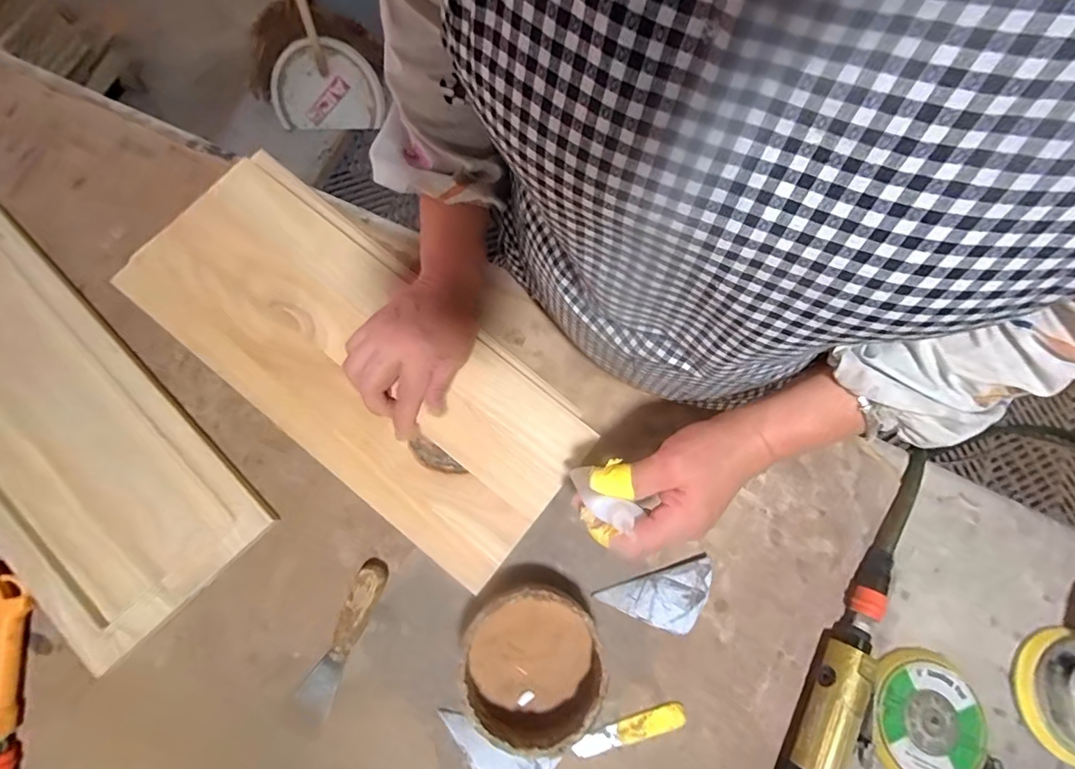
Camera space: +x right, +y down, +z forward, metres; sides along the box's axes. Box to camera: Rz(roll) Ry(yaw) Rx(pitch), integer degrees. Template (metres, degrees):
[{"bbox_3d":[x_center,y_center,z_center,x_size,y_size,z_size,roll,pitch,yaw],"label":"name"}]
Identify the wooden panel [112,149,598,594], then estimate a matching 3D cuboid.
[{"bbox_3d":[-0.173,-0.030,0.467,0.458,0.027,0.184,40,78,5],"label":"wooden panel"}]

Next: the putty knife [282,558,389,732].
[{"bbox_3d":[-0.177,0.230,0.444,0.035,0.030,0.146,26,76,5],"label":"putty knife"}]

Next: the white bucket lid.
[{"bbox_3d":[-0.590,-0.830,1.387,0.284,0.211,0.032,-11,38,-15],"label":"white bucket lid"}]

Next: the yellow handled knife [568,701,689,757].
[{"bbox_3d":[0.083,0.308,0.443,0.103,0.009,0.020,-17,76,-6],"label":"yellow handled knife"}]

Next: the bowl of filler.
[{"bbox_3d":[-0.003,0.232,0.424,0.112,0.070,0.113,0,75,-1],"label":"bowl of filler"}]

